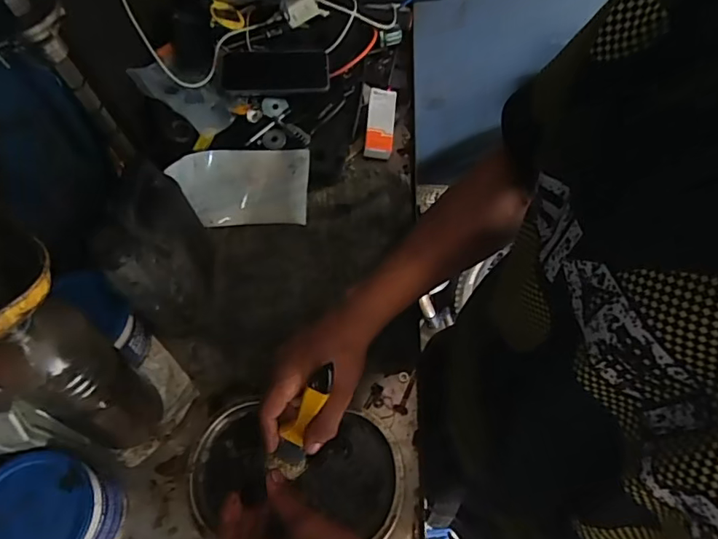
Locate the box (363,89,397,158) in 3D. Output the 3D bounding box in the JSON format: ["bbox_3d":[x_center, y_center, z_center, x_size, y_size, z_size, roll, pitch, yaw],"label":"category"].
[{"bbox_3d":[0.032,-0.217,0.731,0.040,0.026,0.103,5,78,2],"label":"box"}]

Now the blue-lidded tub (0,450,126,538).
[{"bbox_3d":[-0.285,0.234,0.473,0.098,0.106,0.098,0,63,-1],"label":"blue-lidded tub"}]

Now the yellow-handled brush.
[{"bbox_3d":[-0.055,0.151,0.487,0.036,0.151,0.017,32,34,14],"label":"yellow-handled brush"}]

